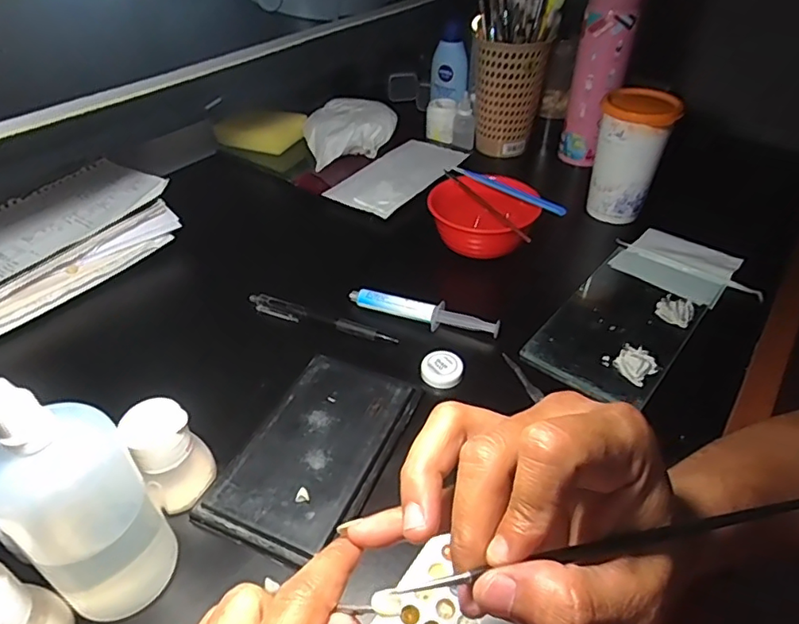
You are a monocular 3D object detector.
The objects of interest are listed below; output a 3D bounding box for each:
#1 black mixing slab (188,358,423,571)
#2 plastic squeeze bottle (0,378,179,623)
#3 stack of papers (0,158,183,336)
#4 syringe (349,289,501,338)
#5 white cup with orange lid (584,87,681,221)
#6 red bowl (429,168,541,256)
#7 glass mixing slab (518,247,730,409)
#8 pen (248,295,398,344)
[{"bbox_3d":[-0.055,0.091,0.376,0.090,0.008,0.151,18,44,19],"label":"black mixing slab"},{"bbox_3d":[-0.158,0.092,0.270,0.059,0.145,0.053,-29,49,-30],"label":"plastic squeeze bottle"},{"bbox_3d":[-0.361,-0.072,0.540,0.166,0.046,0.250,28,48,28],"label":"stack of papers"},{"bbox_3d":[0.020,-0.002,0.482,0.136,0.016,0.021,12,42,13],"label":"syringe"},{"bbox_3d":[0.241,-0.166,0.587,0.068,0.125,0.066,13,42,14],"label":"white cup with orange lid"},{"bbox_3d":[0.083,-0.094,0.559,0.104,0.053,0.095,0,41,0],"label":"red bowl"},{"bbox_3d":[0.202,0.005,0.484,0.101,0.012,0.198,30,49,29],"label":"glass mixing slab"},{"bbox_3d":[-0.071,0.008,0.483,0.144,0.013,0.016,17,43,18],"label":"pen"}]

